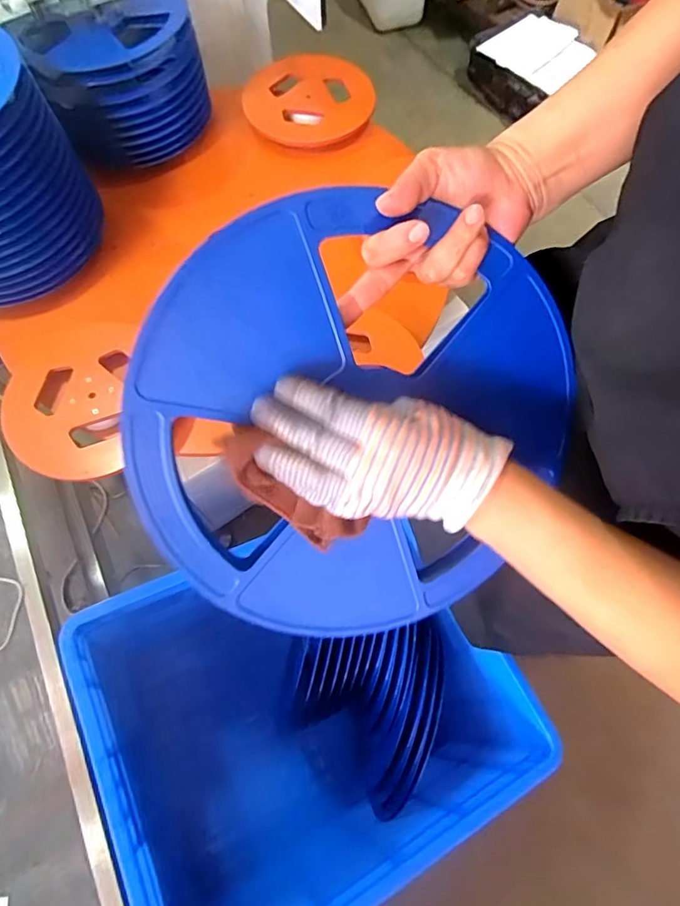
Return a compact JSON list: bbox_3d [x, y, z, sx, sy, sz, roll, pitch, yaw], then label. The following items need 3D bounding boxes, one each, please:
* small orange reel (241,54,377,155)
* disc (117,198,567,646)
[{"bbox_3d":[-0.063,-0.744,1.055,0.261,0.026,0.276,6,68,2],"label":"small orange reel"},{"bbox_3d":[0.011,-0.013,0.361,0.301,0.027,0.309,-5,108,-15],"label":"disc"}]

